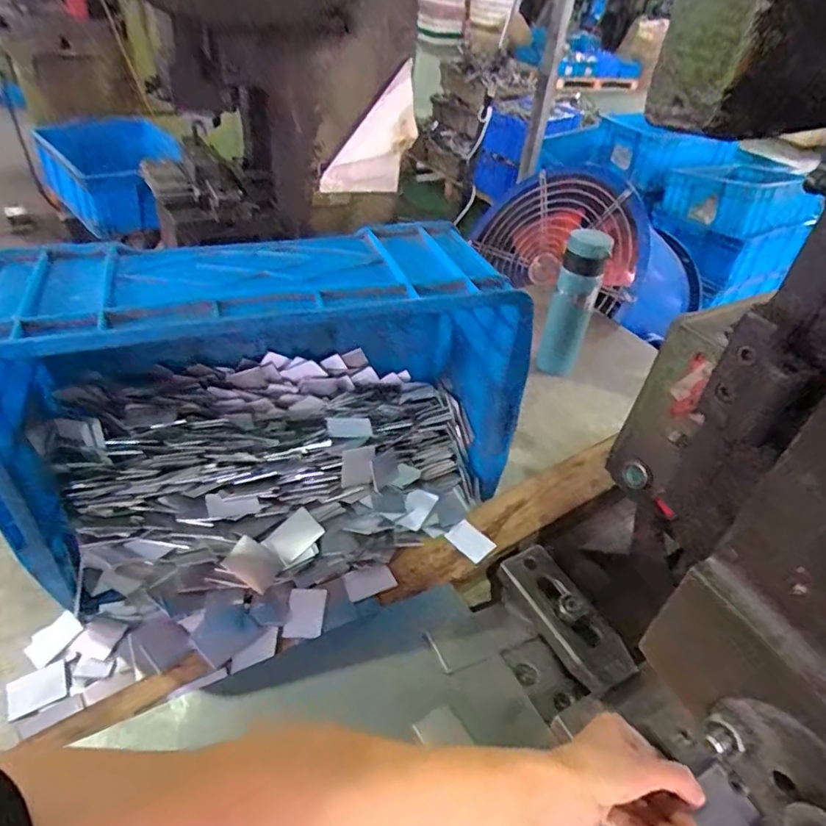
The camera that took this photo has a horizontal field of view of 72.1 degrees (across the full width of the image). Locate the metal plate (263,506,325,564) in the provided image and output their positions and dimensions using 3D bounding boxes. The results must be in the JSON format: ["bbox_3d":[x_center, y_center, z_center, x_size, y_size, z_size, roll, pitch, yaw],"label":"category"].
[{"bbox_3d":[-0.115,0.120,0.557,0.037,0.004,0.051,36,56,19],"label":"metal plate"}]

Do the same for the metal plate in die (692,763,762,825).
[{"bbox_3d":[0.196,0.254,0.364,0.040,0.004,0.036,-21,53,-21],"label":"metal plate in die"}]

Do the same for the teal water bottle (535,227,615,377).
[{"bbox_3d":[0.240,-0.159,0.860,0.062,0.225,0.056,17,41,12],"label":"teal water bottle"}]

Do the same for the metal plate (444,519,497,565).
[{"bbox_3d":[0.062,0.138,0.608,0.045,0.006,0.034,40,57,20],"label":"metal plate"}]

